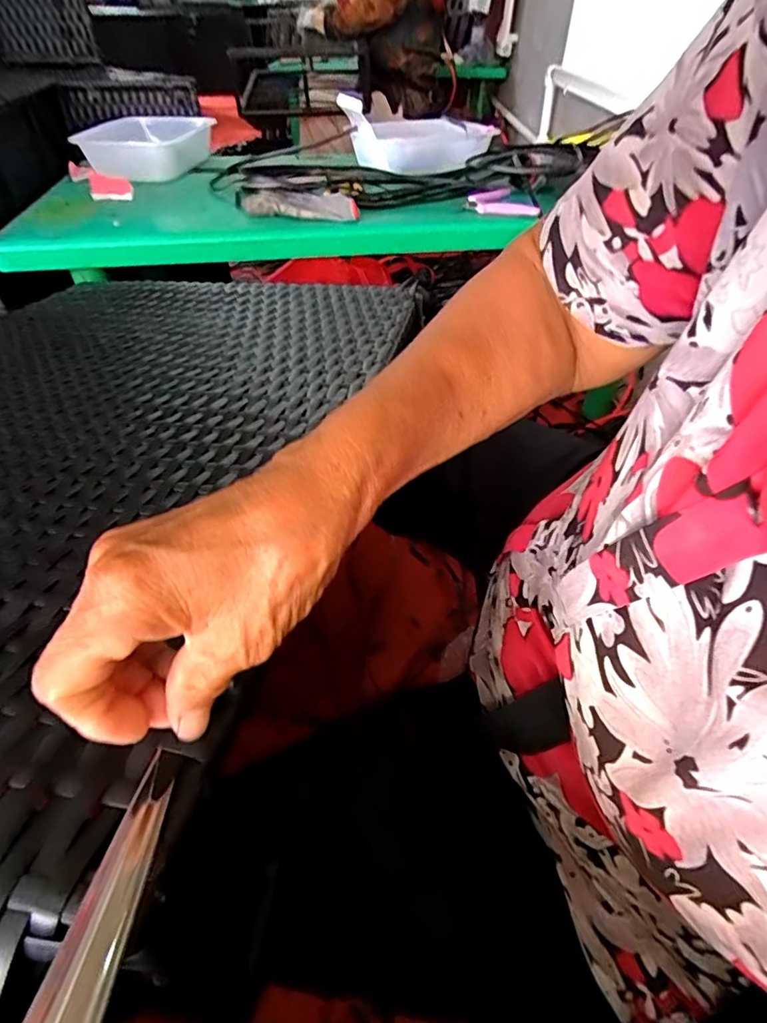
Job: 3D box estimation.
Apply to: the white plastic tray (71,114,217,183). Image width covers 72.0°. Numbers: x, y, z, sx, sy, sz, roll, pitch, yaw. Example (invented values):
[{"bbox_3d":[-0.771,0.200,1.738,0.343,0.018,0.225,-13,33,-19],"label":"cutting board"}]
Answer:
[{"bbox_3d":[-0.454,-0.705,1.037,0.119,0.079,0.314,14,47,11],"label":"white plastic tray"}]

